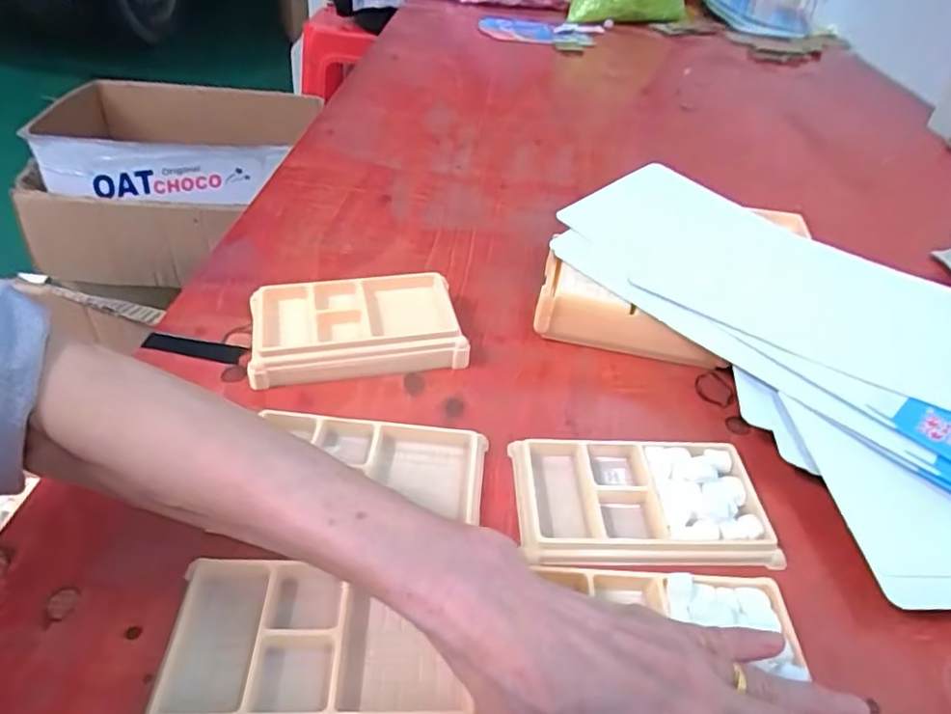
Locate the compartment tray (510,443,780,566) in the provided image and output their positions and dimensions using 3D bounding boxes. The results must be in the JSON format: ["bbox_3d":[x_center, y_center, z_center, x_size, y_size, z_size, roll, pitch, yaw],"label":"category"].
[{"bbox_3d":[0.089,0.077,0.335,0.134,0.016,0.075,2,41,-5],"label":"compartment tray"}]

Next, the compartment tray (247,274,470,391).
[{"bbox_3d":[-0.080,-0.020,0.417,0.136,0.029,0.078,-7,42,-16],"label":"compartment tray"}]

